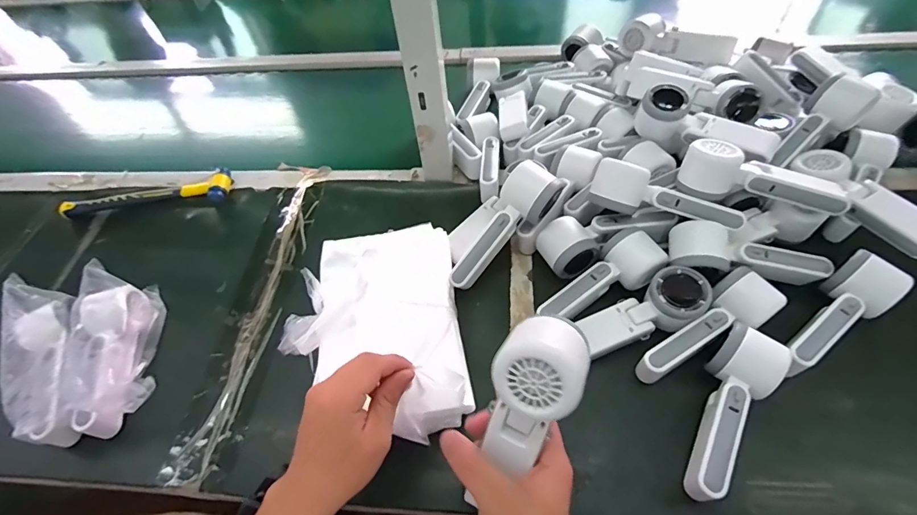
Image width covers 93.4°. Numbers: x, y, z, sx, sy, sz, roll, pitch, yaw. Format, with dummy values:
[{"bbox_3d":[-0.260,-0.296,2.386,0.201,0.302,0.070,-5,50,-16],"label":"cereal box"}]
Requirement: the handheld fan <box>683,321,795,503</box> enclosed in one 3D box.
[{"bbox_3d":[0.244,0.142,0.400,0.052,0.059,0.156,33,64,25],"label":"handheld fan"}]

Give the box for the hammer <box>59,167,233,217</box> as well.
[{"bbox_3d":[-0.468,-0.096,0.651,0.243,0.022,0.052,-7,54,0],"label":"hammer"}]

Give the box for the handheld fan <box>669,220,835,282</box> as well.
[{"bbox_3d":[0.318,0.006,0.474,0.164,0.057,0.051,10,56,12],"label":"handheld fan"}]

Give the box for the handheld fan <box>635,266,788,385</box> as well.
[{"bbox_3d":[0.253,0.076,0.441,0.154,0.050,0.054,-31,58,-16],"label":"handheld fan"}]

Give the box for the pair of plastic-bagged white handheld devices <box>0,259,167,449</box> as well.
[{"bbox_3d":[-0.413,0.105,0.475,0.127,0.073,0.189,-14,55,-5],"label":"pair of plastic-bagged white handheld devices"}]

